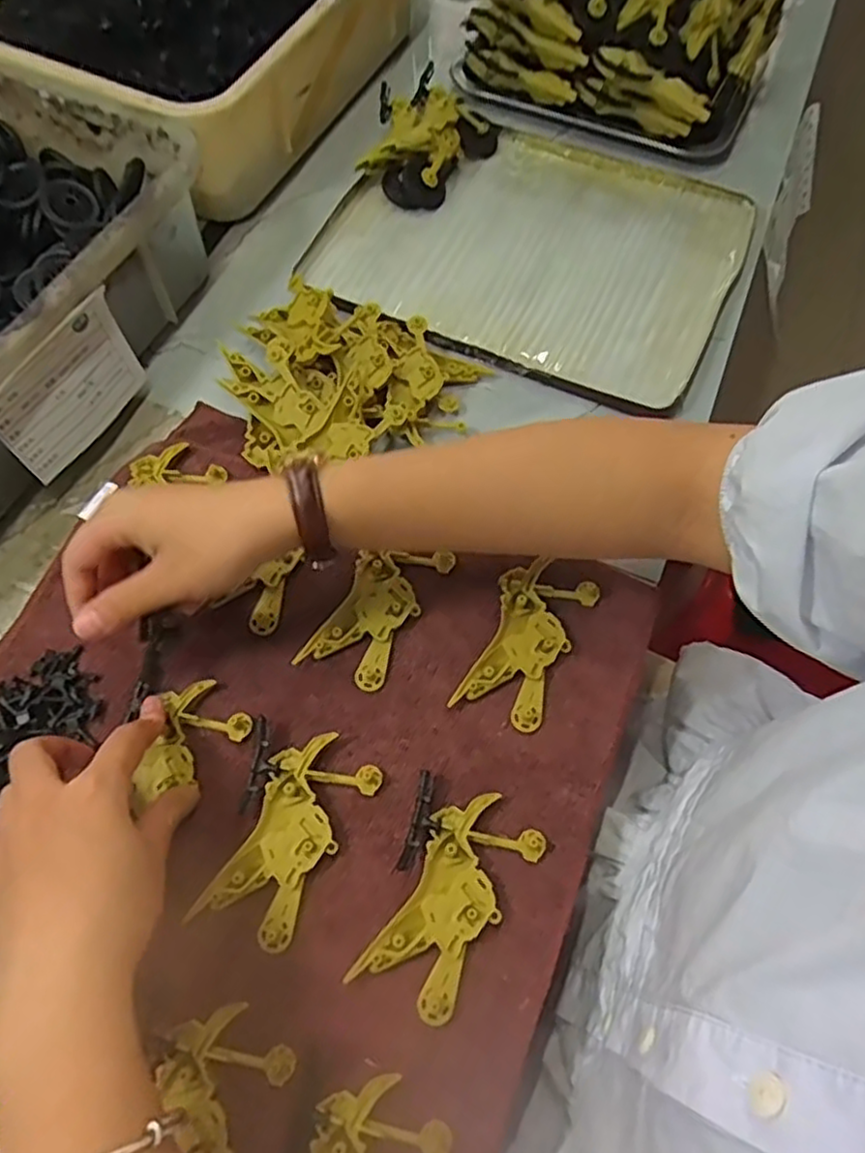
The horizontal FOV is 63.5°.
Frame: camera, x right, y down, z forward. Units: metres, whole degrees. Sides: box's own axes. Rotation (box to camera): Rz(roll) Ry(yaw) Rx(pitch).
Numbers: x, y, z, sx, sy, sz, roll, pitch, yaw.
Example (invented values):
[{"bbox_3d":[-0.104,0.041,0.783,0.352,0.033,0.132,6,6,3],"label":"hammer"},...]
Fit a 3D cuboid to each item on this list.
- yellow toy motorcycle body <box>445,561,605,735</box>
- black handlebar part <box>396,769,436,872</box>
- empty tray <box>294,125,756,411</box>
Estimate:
[{"bbox_3d":[0.053,0.036,0.395,0.050,0.014,0.095,25,66,11],"label":"yellow toy motorcycle body"},{"bbox_3d":[-0.005,0.123,0.353,0.013,0.004,0.049,14,65,6],"label":"black handlebar part"},{"bbox_3d":[0.076,-0.257,0.543,0.300,0.026,0.241,25,66,11],"label":"empty tray"}]

